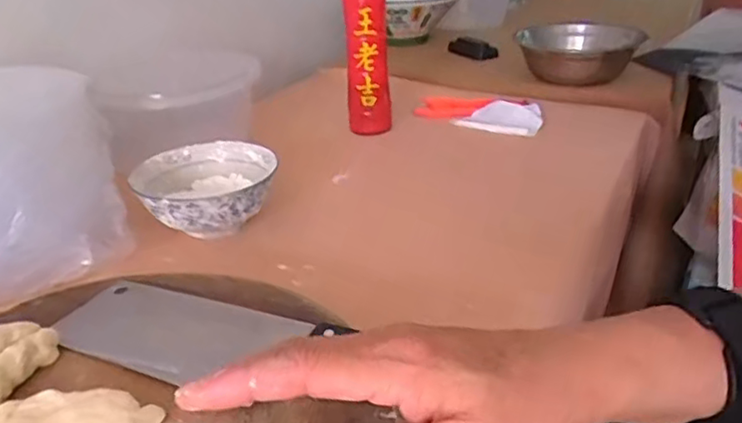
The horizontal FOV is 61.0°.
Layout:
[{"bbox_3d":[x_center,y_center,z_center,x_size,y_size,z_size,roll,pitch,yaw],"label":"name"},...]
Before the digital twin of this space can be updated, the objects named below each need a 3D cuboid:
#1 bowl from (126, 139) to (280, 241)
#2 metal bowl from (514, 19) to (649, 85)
[{"bbox_3d":[-0.168,-0.018,0.662,0.134,0.065,0.146,-2,27,1],"label":"bowl"},{"bbox_3d":[0.339,-0.254,1.033,0.186,0.085,0.224,7,28,17],"label":"metal bowl"}]

